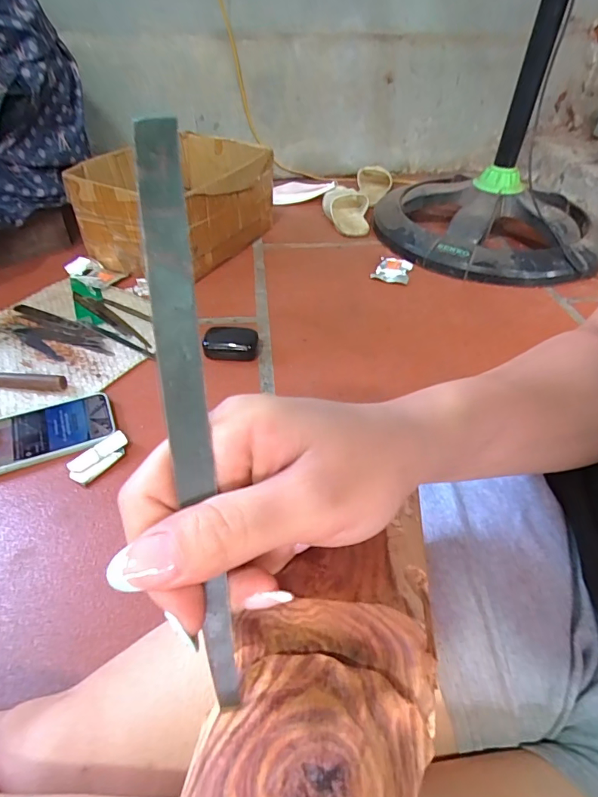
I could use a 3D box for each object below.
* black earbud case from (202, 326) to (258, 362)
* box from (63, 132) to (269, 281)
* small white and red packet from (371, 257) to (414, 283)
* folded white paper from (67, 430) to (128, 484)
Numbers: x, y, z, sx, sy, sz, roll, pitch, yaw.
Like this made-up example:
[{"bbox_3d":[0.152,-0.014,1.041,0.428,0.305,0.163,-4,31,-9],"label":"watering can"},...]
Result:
[{"bbox_3d":[-0.096,-0.080,0.610,0.075,0.031,0.056,-1,42,-3],"label":"black earbud case"},{"bbox_3d":[-0.221,-0.370,0.814,0.262,0.156,0.333,16,46,14],"label":"box"},{"bbox_3d":[0.172,-0.232,0.777,0.062,0.015,0.062,20,47,18],"label":"small white and red packet"},{"bbox_3d":[-0.218,0.063,0.472,0.065,0.016,0.034,-31,51,-30],"label":"folded white paper"}]

